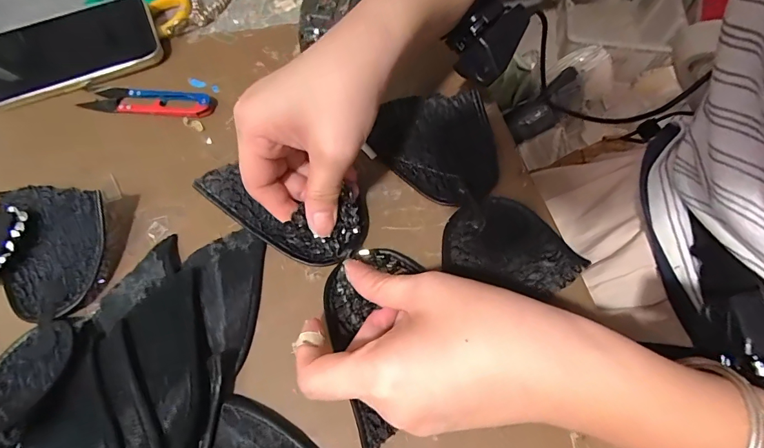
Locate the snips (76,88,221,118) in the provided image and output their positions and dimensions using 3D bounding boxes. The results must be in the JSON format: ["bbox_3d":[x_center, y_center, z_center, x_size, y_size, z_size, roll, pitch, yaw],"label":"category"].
[{"bbox_3d":[-0.201,-0.105,0.342,0.117,0.009,0.026,6,62,4],"label":"snips"}]

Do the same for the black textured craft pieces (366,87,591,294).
[{"bbox_3d":[0.062,-0.027,0.285,0.077,0.030,0.175,-24,64,-11],"label":"black textured craft pieces"}]

